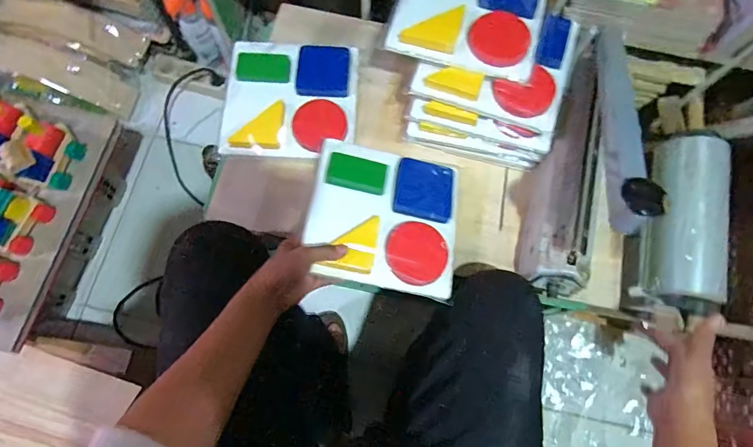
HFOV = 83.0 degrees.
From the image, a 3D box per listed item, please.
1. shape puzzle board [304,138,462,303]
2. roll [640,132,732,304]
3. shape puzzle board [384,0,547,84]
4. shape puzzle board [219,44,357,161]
[{"bbox_3d":[0.013,-0.014,0.582,0.201,0.020,0.199,12,67,-6],"label":"shape puzzle board"},{"bbox_3d":[0.545,-0.009,0.754,0.098,0.088,0.302,13,78,2],"label":"roll"},{"bbox_3d":[0.135,-0.308,0.617,0.203,0.027,0.195,16,74,3],"label":"shape puzzle board"},{"bbox_3d":[-0.134,-0.195,0.669,0.200,0.018,0.191,3,74,-1],"label":"shape puzzle board"}]

